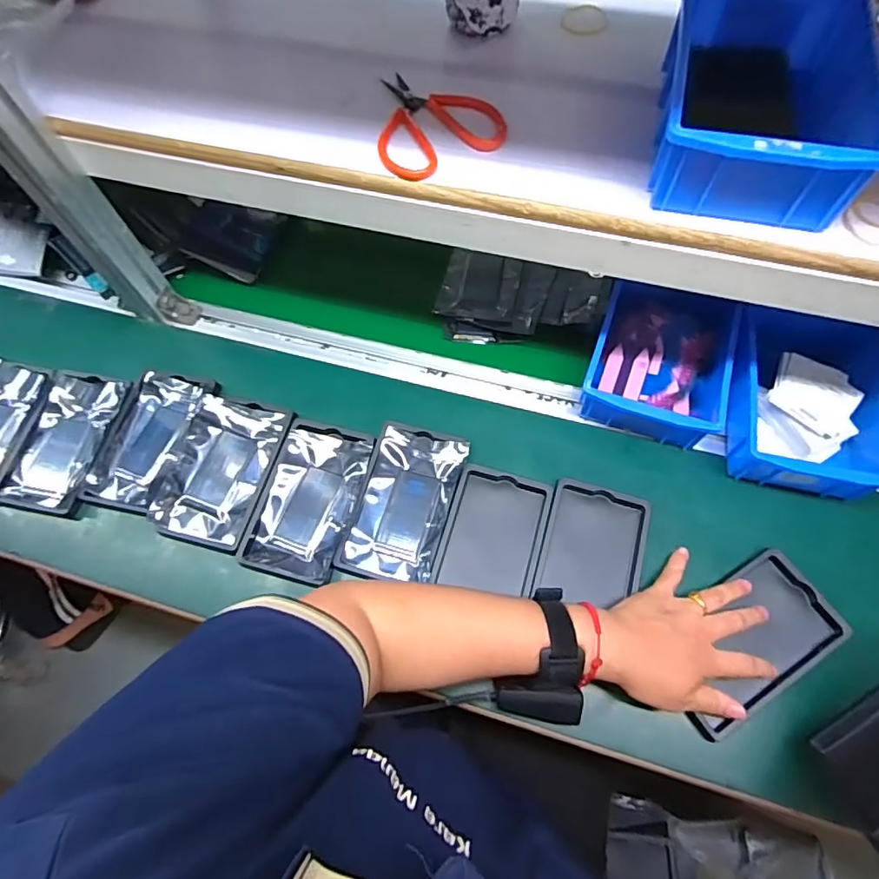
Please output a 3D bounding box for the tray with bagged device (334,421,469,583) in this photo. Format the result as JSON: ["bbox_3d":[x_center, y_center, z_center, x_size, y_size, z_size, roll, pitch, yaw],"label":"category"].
[{"bbox_3d":[-0.034,0.063,0.525,0.093,0.026,0.155,14,68,8],"label":"tray with bagged device"}]

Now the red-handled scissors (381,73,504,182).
[{"bbox_3d":[0.002,-0.256,0.423,0.099,0.014,0.113,-1,64,1],"label":"red-handled scissors"}]

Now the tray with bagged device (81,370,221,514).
[{"bbox_3d":[-0.313,-0.003,0.564,0.088,0.021,0.156,13,68,7],"label":"tray with bagged device"}]

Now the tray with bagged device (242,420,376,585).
[{"bbox_3d":[-0.130,0.058,0.525,0.094,0.010,0.153,14,68,8],"label":"tray with bagged device"}]

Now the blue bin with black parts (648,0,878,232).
[{"bbox_3d":[0.231,-0.250,0.379,0.127,0.065,0.203,12,65,8],"label":"blue bin with black parts"}]

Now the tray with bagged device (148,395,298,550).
[{"bbox_3d":[-0.226,0.030,0.543,0.101,0.013,0.154,14,68,8],"label":"tray with bagged device"}]

